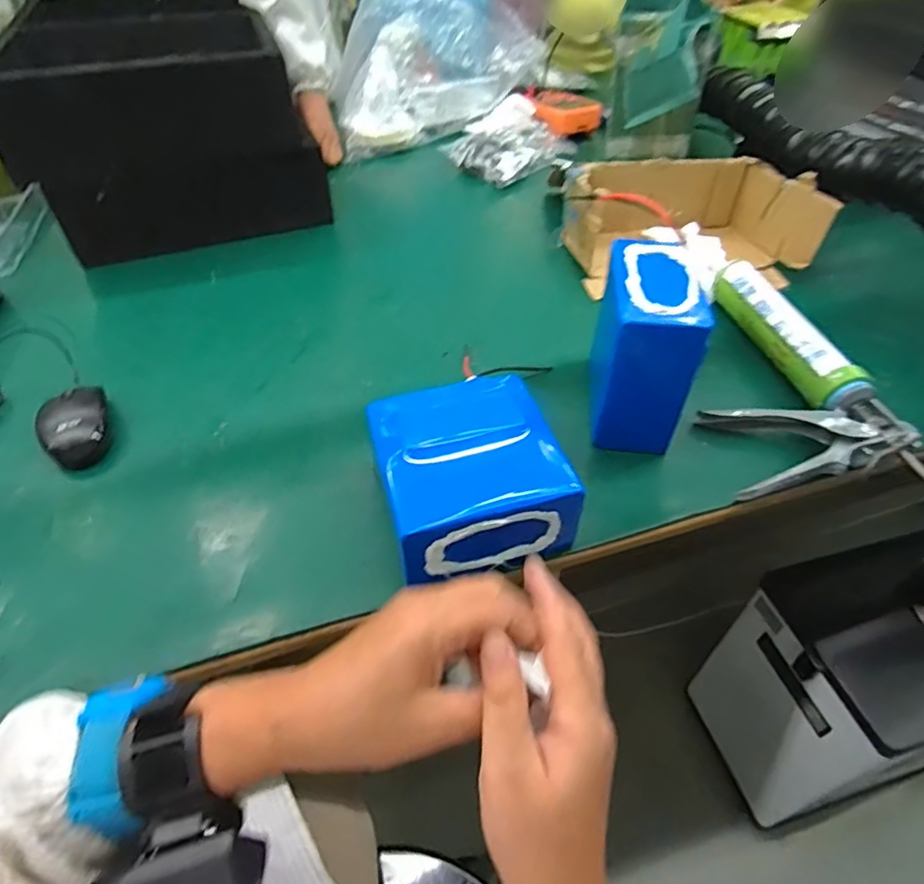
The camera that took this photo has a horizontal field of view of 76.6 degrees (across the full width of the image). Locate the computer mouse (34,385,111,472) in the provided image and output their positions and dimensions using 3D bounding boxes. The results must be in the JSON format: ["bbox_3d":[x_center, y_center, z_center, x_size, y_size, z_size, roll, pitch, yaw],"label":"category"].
[{"bbox_3d":[-0.381,-0.017,0.577,0.062,0.030,0.091,-21,50,-20],"label":"computer mouse"}]

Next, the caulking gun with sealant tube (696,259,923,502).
[{"bbox_3d":[0.315,-0.052,0.584,0.158,0.053,0.409,-4,46,-5],"label":"caulking gun with sealant tube"}]

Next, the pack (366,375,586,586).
[{"bbox_3d":[0.003,0.032,0.484,0.142,0.094,0.147,-14,48,-14],"label":"pack"}]

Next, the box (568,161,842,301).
[{"bbox_3d":[0.295,-0.292,0.786,0.282,0.107,0.192,-6,46,-7],"label":"box"}]

